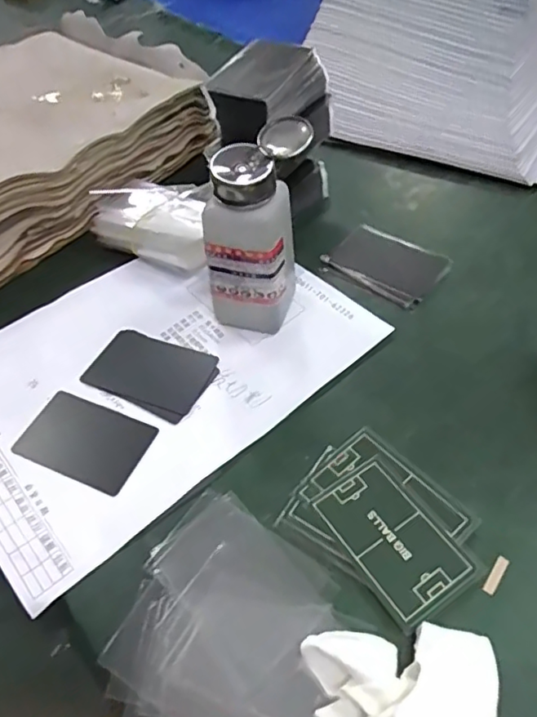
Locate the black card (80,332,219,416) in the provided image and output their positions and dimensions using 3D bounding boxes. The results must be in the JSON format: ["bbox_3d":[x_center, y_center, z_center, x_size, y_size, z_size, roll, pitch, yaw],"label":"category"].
[{"bbox_3d":[-0.085,0.007,0.411,0.085,0.004,0.053,16,53,17],"label":"black card"}]

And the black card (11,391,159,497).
[{"bbox_3d":[-0.122,0.054,0.378,0.083,0.004,0.052,17,54,18],"label":"black card"}]

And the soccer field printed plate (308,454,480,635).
[{"bbox_3d":[0.070,0.100,0.321,0.055,0.005,0.086,-28,54,-18],"label":"soccer field printed plate"}]

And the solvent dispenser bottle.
[{"bbox_3d":[-0.007,-0.086,0.399,0.055,0.136,0.071,21,55,20],"label":"solvent dispenser bottle"}]

